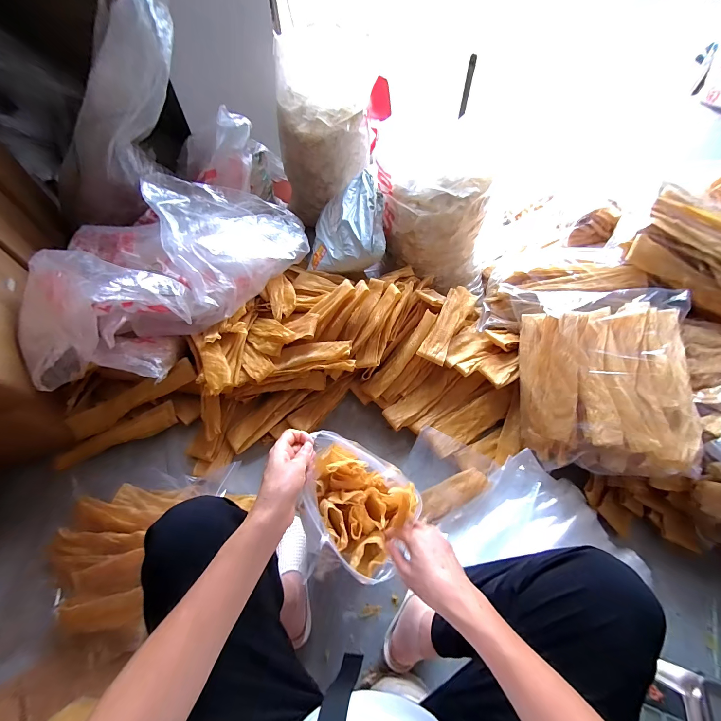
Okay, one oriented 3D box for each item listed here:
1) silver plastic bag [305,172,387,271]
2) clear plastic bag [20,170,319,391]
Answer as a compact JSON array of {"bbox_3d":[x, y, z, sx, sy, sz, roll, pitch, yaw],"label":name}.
[{"bbox_3d":[-0.050,-0.476,1.099,0.267,0.179,0.341,2,56,1],"label":"silver plastic bag"},{"bbox_3d":[-0.528,-0.276,0.896,0.376,0.243,0.830,28,61,17],"label":"clear plastic bag"}]

